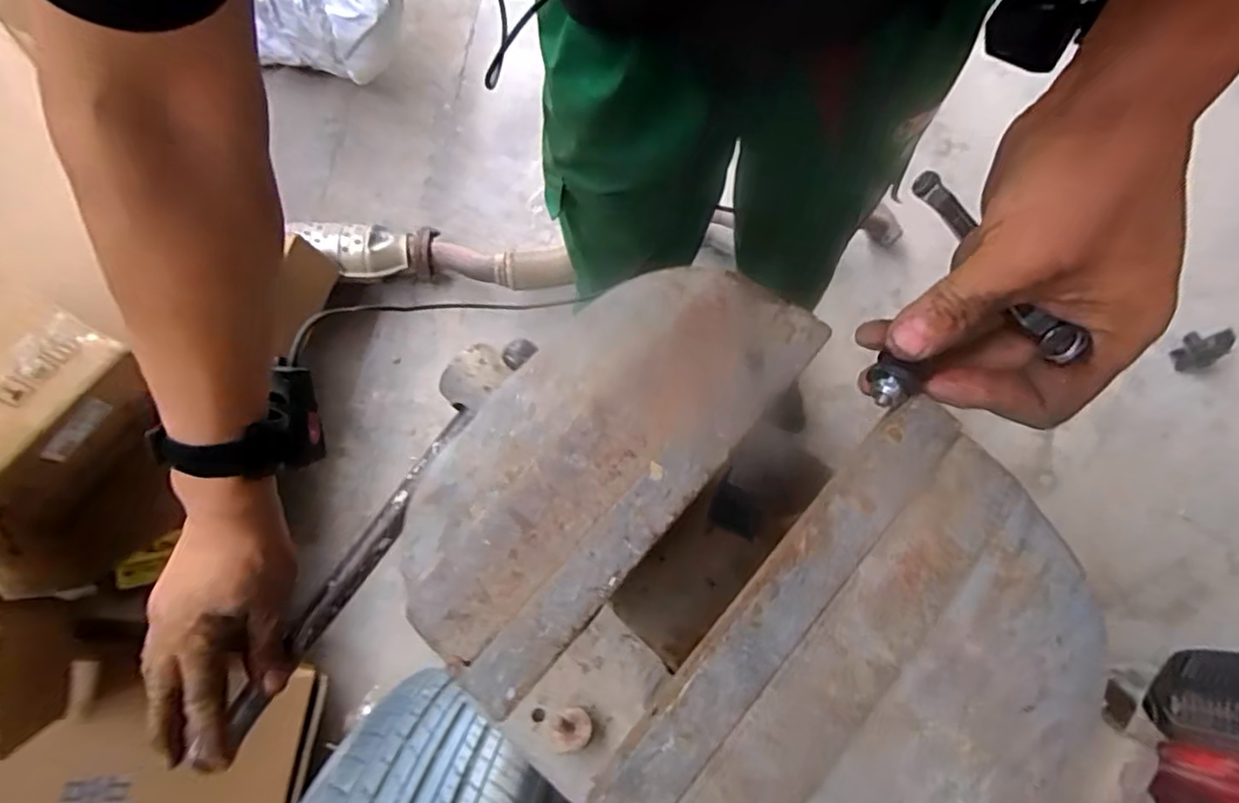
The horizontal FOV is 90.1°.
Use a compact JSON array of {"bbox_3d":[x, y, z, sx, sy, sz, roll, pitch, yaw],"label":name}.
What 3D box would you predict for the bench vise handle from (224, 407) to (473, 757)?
[{"bbox_3d":[-0.181,0.113,0.423,0.021,0.013,0.260,35,90,11],"label":"bench vise handle"}]

